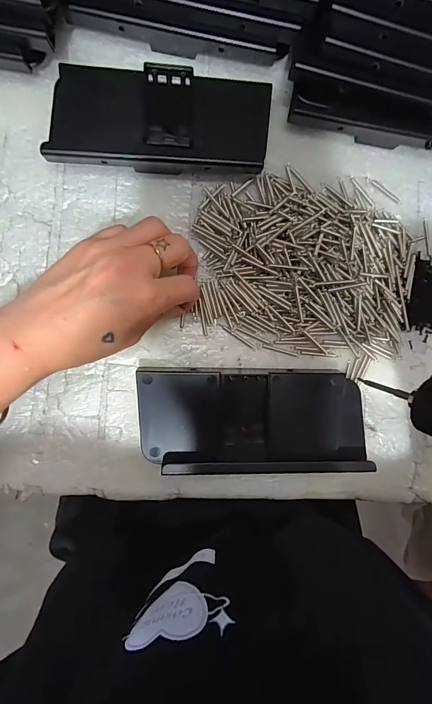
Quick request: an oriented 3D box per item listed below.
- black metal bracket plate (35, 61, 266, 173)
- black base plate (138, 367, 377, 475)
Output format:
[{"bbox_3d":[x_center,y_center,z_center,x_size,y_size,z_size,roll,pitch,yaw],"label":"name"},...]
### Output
[{"bbox_3d":[-0.042,-0.186,0.281,0.171,0.024,0.072,-3,88,-7],"label":"black metal bracket plate"},{"bbox_3d":[0.032,0.055,0.281,0.182,0.021,0.080,2,87,-7],"label":"black base plate"}]

